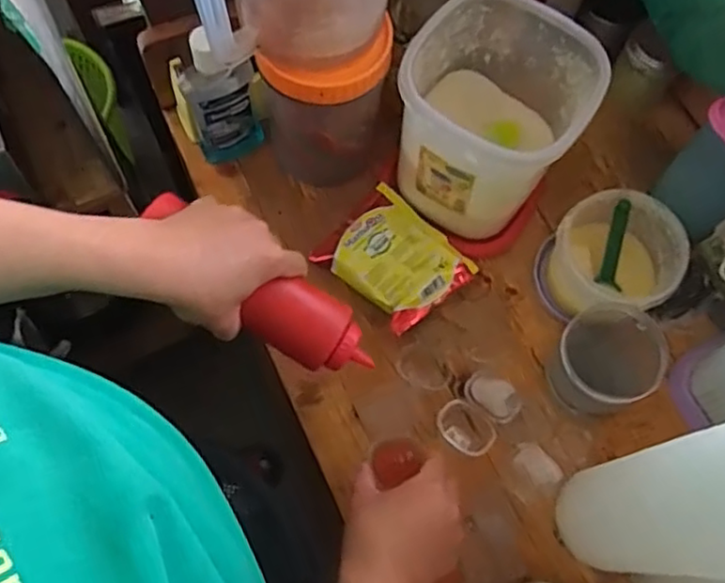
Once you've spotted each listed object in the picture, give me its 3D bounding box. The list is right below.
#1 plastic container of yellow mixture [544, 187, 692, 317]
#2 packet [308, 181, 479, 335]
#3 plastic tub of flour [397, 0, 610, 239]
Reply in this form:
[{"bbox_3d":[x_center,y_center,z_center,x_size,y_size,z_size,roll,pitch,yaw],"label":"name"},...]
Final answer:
[{"bbox_3d":[0.238,-0.024,0.643,0.134,0.087,0.114,-15,70,-7],"label":"plastic container of yellow mixture"},{"bbox_3d":[0.034,-0.034,0.674,0.112,0.030,0.132,-42,76,-16],"label":"packet"},{"bbox_3d":[0.125,-0.163,0.636,0.155,0.173,0.159,33,72,11],"label":"plastic tub of flour"}]

